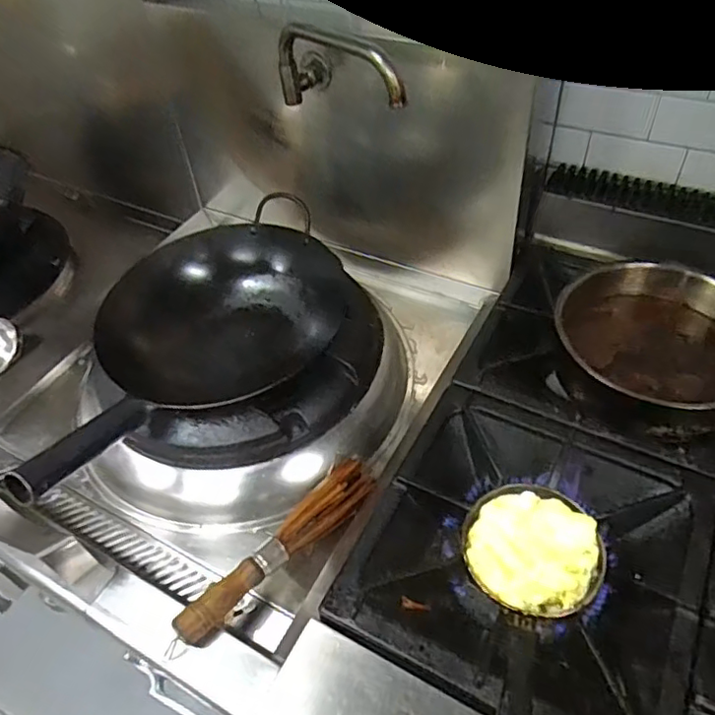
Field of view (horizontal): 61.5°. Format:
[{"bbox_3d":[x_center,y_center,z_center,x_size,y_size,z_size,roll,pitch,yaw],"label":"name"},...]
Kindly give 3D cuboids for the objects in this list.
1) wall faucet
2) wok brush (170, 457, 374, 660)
[{"bbox_3d":[-0.034,-0.344,0.709,0.096,0.096,0.248,-30,38,-23],"label":"wall faucet"},{"bbox_3d":[-0.086,0.210,0.660,0.057,0.047,0.285,30,55,28],"label":"wok brush"}]

